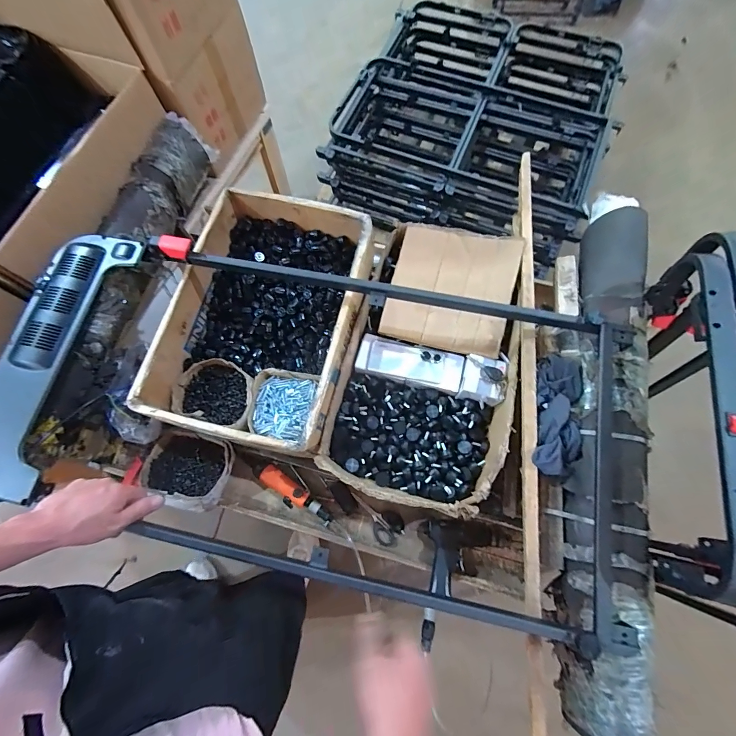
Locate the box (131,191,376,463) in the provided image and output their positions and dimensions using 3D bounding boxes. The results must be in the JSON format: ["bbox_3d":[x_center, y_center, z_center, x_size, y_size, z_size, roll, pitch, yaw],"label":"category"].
[{"bbox_3d":[-0.208,-0.103,0.745,0.355,0.132,0.516,11,72,5],"label":"box"}]

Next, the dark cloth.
[{"bbox_3d":[0.340,0.077,0.620,0.085,0.048,0.227,15,72,7],"label":"dark cloth"}]

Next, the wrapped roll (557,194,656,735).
[{"bbox_3d":[0.422,0.064,0.625,0.127,0.104,0.974,12,72,5],"label":"wrapped roll"}]

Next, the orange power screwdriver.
[{"bbox_3d":[-0.169,0.268,0.755,0.204,0.031,0.048,33,75,12],"label":"orange power screwdriver"}]

